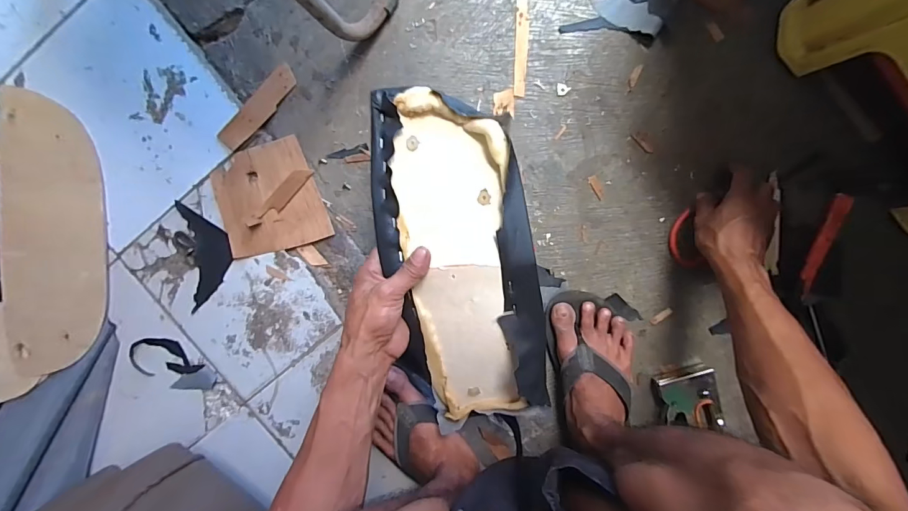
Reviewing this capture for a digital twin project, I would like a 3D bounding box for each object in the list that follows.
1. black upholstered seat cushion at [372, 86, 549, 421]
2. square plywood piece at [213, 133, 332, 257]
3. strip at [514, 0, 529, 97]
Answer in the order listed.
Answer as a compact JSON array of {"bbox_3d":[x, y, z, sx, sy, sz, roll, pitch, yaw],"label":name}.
[{"bbox_3d":[0.007,0.021,0.433,0.152,0.062,0.384,-11,106,3],"label":"black upholstered seat cushion"},{"bbox_3d":[-0.276,-0.085,0.594,0.147,0.015,0.154,-16,96,3],"label":"square plywood piece"},{"bbox_3d":[0.095,-0.292,0.556,0.018,0.004,0.131,0,97,2],"label":"strip"}]

